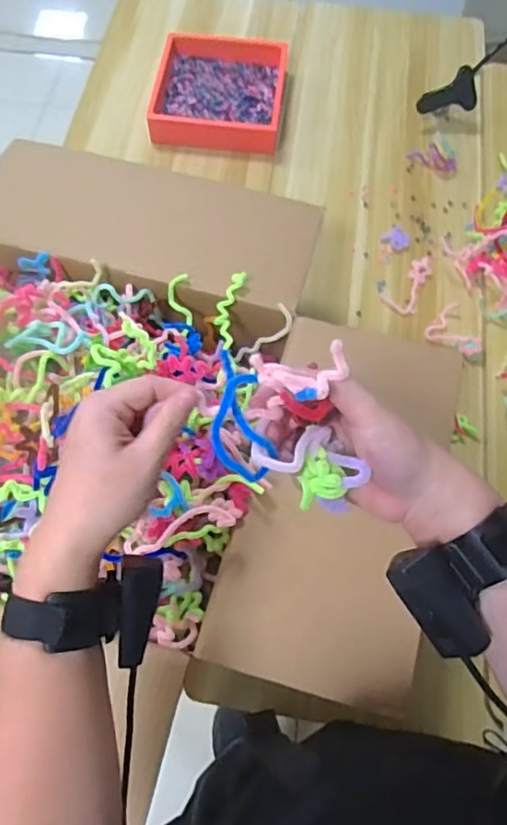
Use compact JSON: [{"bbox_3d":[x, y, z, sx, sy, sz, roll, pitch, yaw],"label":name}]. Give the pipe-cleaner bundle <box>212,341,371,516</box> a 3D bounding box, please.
[{"bbox_3d":[0.023,0.010,0.374,0.098,0.088,0.077,4,63,-2],"label":"pipe-cleaner bundle"}]

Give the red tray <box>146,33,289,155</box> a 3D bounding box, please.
[{"bbox_3d":[-0.065,-0.645,1.129,0.253,0.054,0.284,7,63,-1],"label":"red tray"}]

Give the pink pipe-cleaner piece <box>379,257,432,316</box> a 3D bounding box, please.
[{"bbox_3d":[0.278,-0.219,0.977,0.060,0.013,0.124,40,67,15],"label":"pink pipe-cleaner piece"}]

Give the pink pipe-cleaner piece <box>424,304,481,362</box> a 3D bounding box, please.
[{"bbox_3d":[0.347,-0.135,0.928,0.096,0.019,0.078,38,67,14],"label":"pink pipe-cleaner piece"}]

